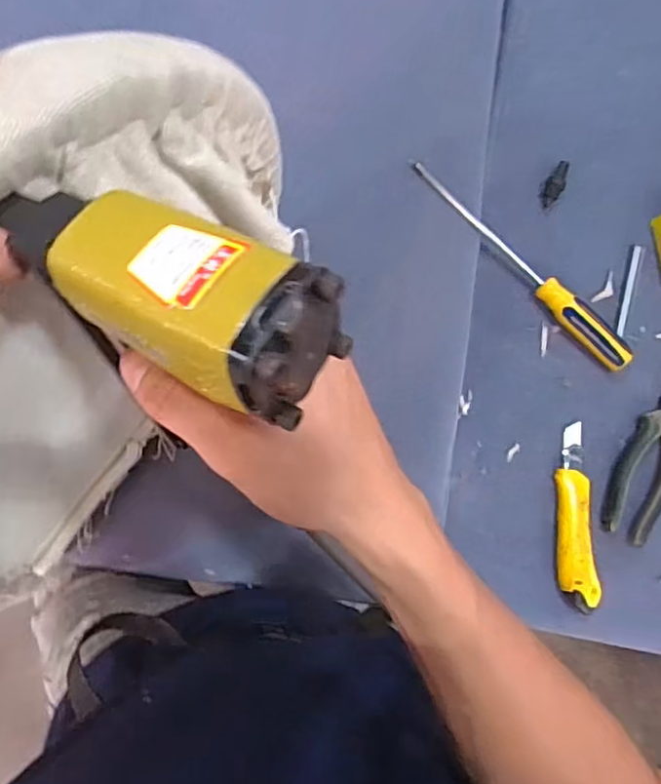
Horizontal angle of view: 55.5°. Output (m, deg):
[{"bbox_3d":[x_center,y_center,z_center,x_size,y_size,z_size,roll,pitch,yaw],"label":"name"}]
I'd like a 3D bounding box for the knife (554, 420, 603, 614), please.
[{"bbox_3d":[0.242,0.123,0.619,0.038,0.016,0.177,-2,86,-1],"label":"knife"}]

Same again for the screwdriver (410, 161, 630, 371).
[{"bbox_3d":[0.193,-0.132,0.638,0.029,0.029,0.290,-44,88,-4],"label":"screwdriver"}]

